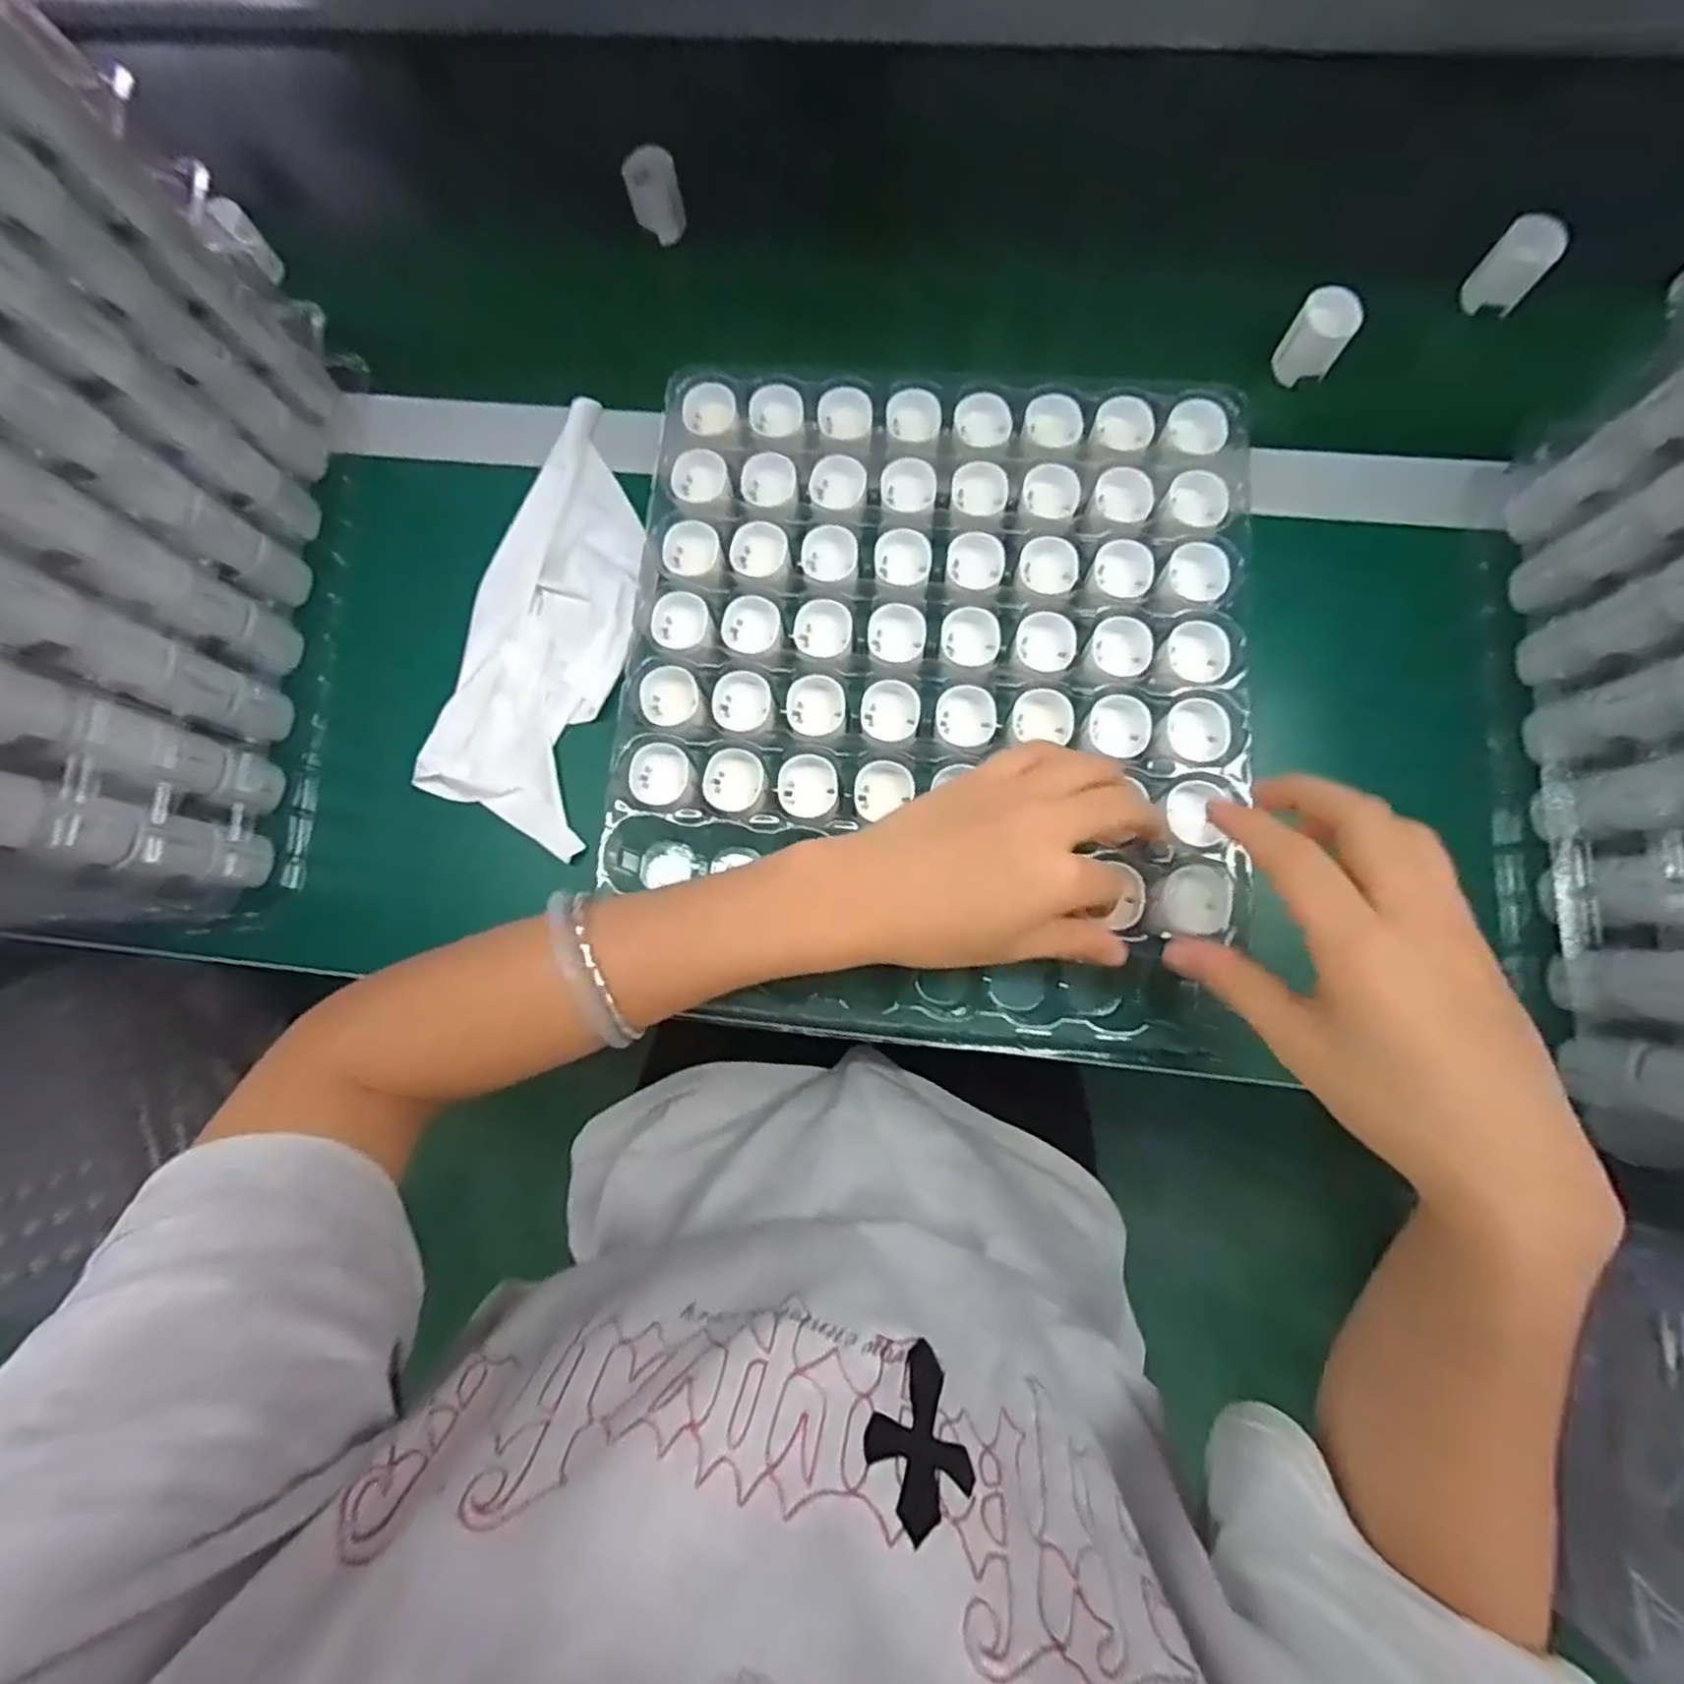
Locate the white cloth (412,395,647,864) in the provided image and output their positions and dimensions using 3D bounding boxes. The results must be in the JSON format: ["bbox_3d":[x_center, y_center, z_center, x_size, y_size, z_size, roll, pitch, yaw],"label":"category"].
[{"bbox_3d":[-0.161,-0.122,0.403,0.088,0.012,0.243,9,79,3],"label":"white cloth"}]

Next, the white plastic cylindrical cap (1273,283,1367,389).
[{"bbox_3d":[0.263,-0.279,0.409,0.032,0.038,0.025,34,82,7],"label":"white plastic cylindrical cap"}]

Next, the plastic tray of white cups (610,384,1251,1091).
[{"bbox_3d":[0.043,-0.072,0.363,0.292,0.031,0.331,6,79,3],"label":"plastic tray of white cups"}]

